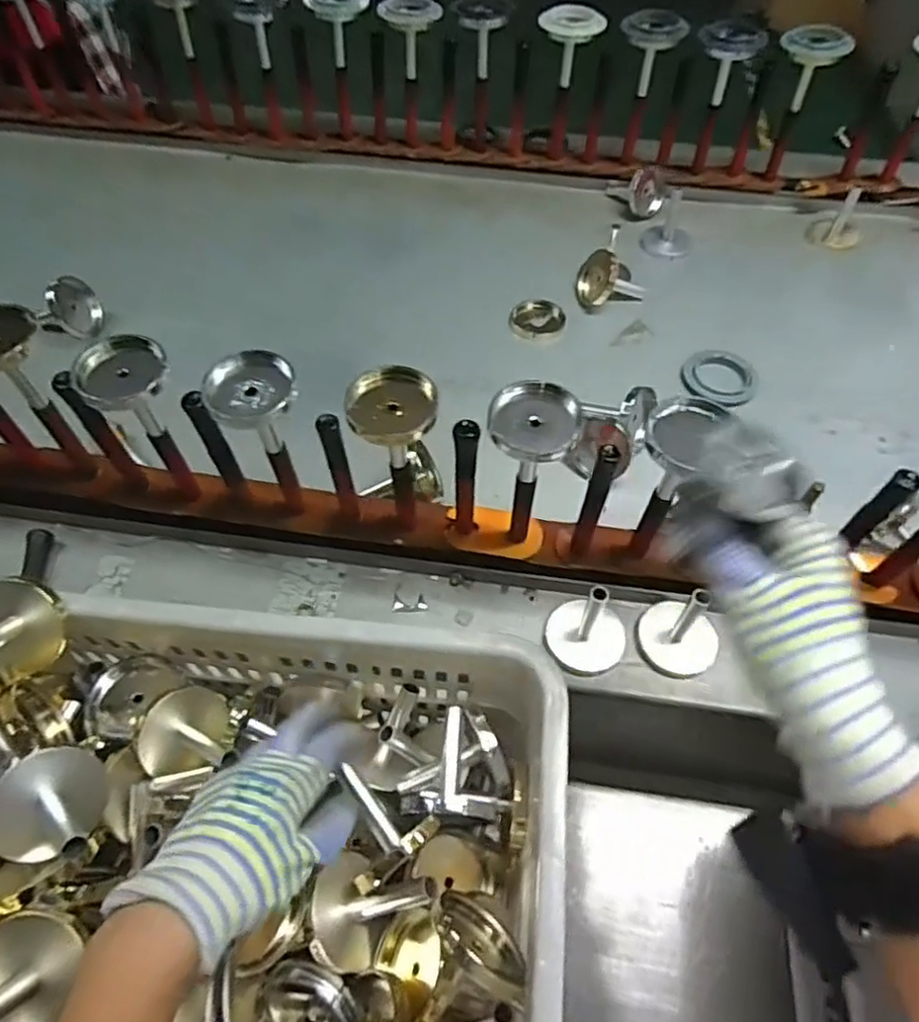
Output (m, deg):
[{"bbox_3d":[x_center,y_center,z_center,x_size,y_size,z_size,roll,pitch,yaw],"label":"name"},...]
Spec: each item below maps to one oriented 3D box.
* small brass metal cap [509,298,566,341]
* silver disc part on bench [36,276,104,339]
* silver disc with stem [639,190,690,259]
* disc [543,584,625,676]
[{"bbox_3d":[0.093,-0.230,0.782,0.065,0.017,0.052,7,58,4],"label":"small brass metal cap"},{"bbox_3d":[-0.451,-0.239,0.769,0.014,0.065,0.063,19,95,35],"label":"silver disc part on bench"},{"bbox_3d":[0.280,-0.383,0.868,0.060,0.065,0.059,0,58,0],"label":"silver disc with stem"},{"bbox_3d":[0.105,0.091,0.525,0.062,0.069,0.062,0,58,0],"label":"disc"}]

